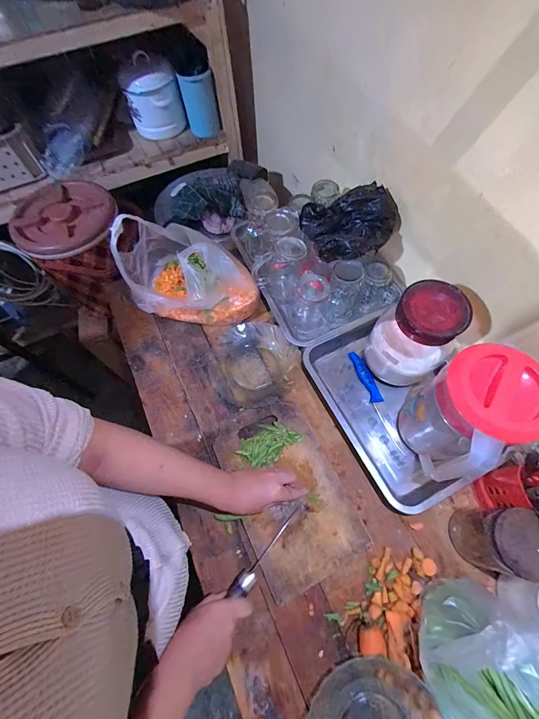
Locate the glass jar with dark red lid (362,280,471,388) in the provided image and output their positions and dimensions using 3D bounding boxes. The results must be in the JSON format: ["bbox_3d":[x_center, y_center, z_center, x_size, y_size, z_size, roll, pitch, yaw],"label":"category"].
[{"bbox_3d":[0.250,-0.035,0.548,0.115,0.199,0.106,0,66,1],"label":"glass jar with dark red lid"}]

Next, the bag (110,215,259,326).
[{"bbox_3d":[-0.153,-0.179,0.613,0.235,0.208,0.152,-4,66,-1],"label":"bag"}]

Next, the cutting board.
[{"bbox_3d":[0.025,0.217,0.534,0.174,0.022,0.293,-25,68,-10],"label":"cutting board"}]

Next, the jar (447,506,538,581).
[{"bbox_3d":[0.334,0.264,0.451,0.069,0.137,0.085,11,67,6],"label":"jar"}]

